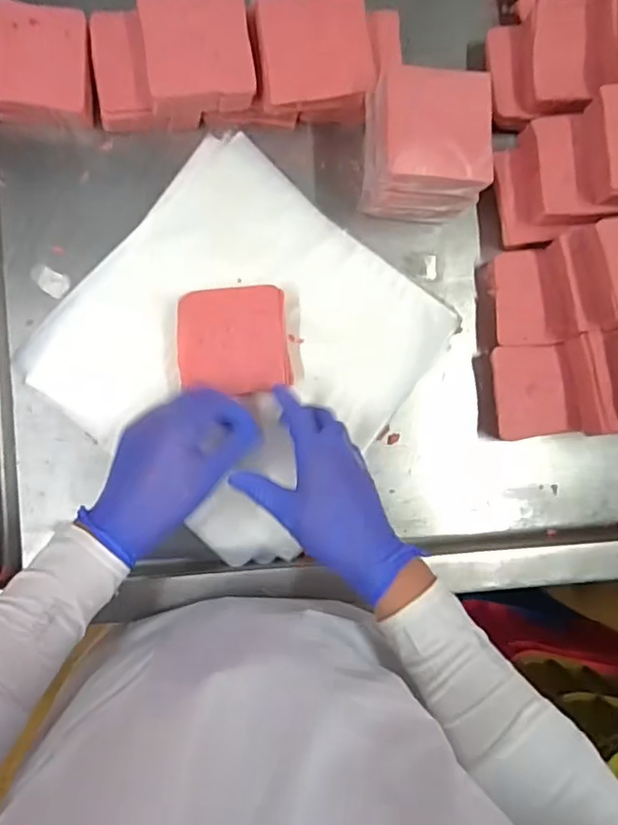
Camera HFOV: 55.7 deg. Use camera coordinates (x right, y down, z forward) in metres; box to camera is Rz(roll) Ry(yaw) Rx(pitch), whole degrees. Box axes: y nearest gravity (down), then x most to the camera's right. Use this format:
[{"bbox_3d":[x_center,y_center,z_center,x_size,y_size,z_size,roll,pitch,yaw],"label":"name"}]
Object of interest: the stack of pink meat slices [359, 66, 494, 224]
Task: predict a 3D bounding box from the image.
[{"bbox_3d":[0.099,-0.228,0.504,0.098,0.089,0.096,-4,90,-5],"label":"stack of pink meat slices"}]

